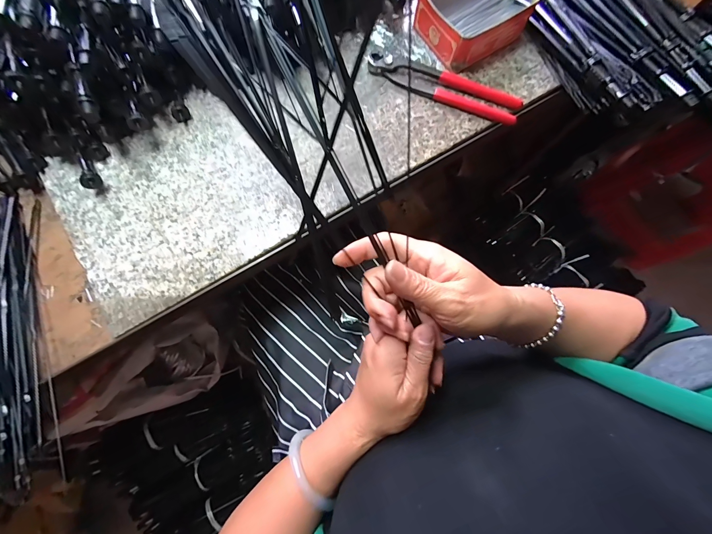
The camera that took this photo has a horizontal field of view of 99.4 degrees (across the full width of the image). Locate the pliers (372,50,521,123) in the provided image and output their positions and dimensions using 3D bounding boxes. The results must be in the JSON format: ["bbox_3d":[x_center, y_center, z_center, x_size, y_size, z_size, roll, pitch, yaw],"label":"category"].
[{"bbox_3d":[0.108,-0.224,0.373,0.190,0.015,0.036,23,79,3],"label":"pliers"}]

